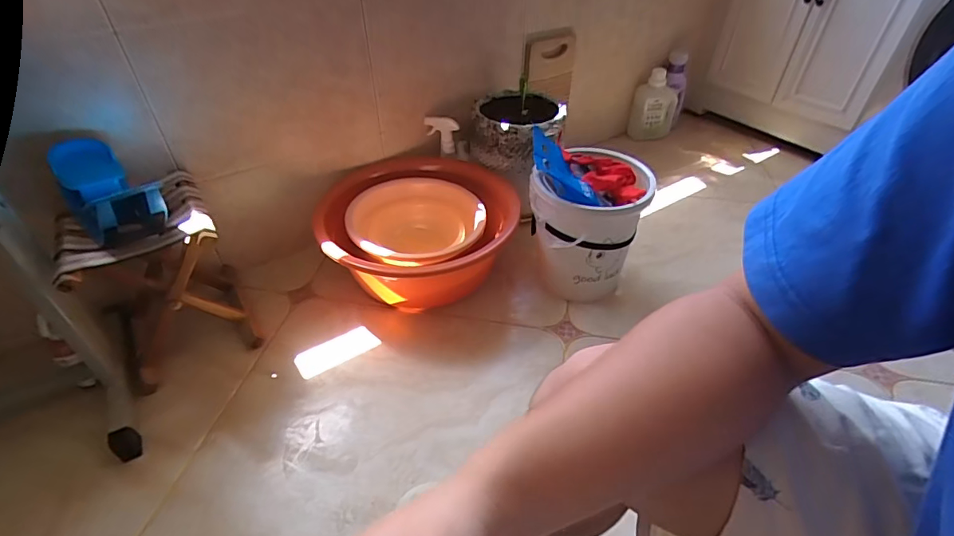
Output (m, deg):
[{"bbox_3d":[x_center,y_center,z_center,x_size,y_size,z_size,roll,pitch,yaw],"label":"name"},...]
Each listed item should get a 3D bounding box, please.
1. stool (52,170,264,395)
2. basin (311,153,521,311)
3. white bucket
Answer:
[{"bbox_3d":[-0.620,0.019,0.936,0.235,0.292,0.275,-24,47,-26],"label":"stool"},{"bbox_3d":[-0.148,-0.074,1.129,0.420,0.198,0.412,1,42,0],"label":"basin"},{"bbox_3d":[0.240,-0.107,1.086,0.249,0.315,0.247,4,42,3],"label":"white bucket"}]

